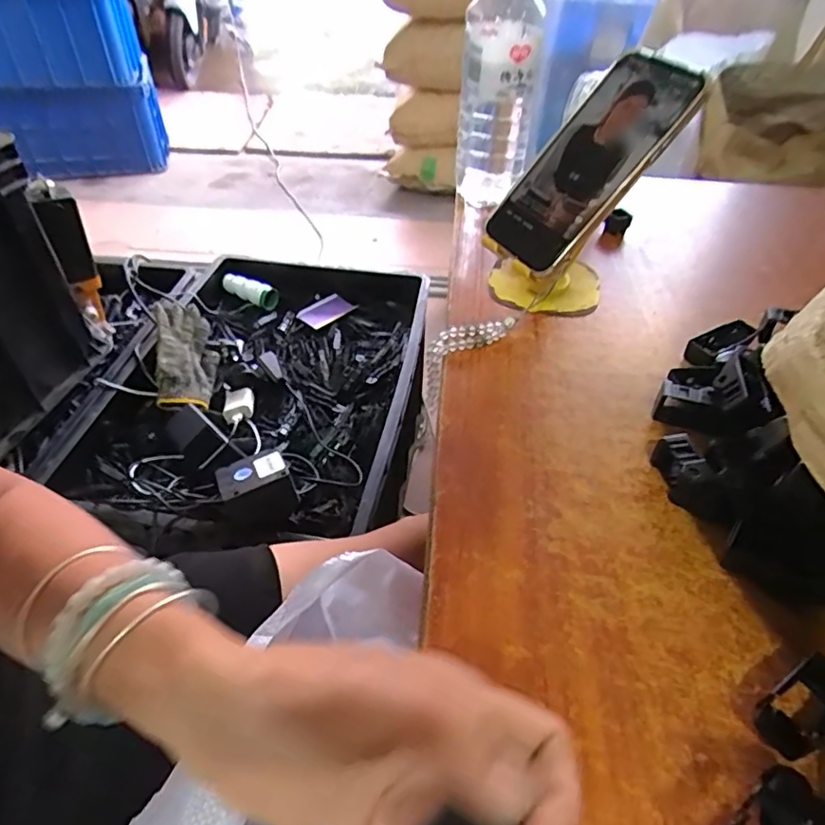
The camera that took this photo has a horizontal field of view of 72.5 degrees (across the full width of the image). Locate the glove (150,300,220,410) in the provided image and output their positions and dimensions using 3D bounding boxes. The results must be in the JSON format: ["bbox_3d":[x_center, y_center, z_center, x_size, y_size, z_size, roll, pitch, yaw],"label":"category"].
[{"bbox_3d":[-0.342,-0.093,0.847,0.076,0.086,0.196,-9,45,-11],"label":"glove"}]

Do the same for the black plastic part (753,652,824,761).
[{"bbox_3d":[0.167,0.124,0.237,0.046,0.012,0.024,-23,49,-23],"label":"black plastic part"}]

